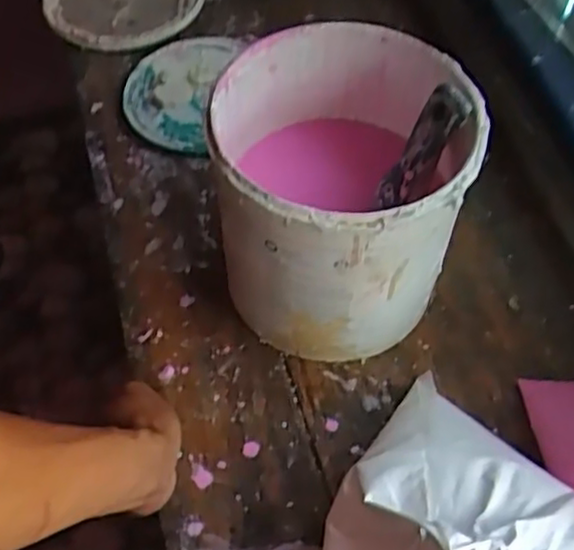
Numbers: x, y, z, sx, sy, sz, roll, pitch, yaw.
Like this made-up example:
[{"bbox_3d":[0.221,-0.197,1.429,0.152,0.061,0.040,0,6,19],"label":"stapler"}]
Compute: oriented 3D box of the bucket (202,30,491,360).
[{"bbox_3d":[0.040,-0.056,0.539,0.169,0.189,0.182,0,56,1],"label":"bucket"}]

